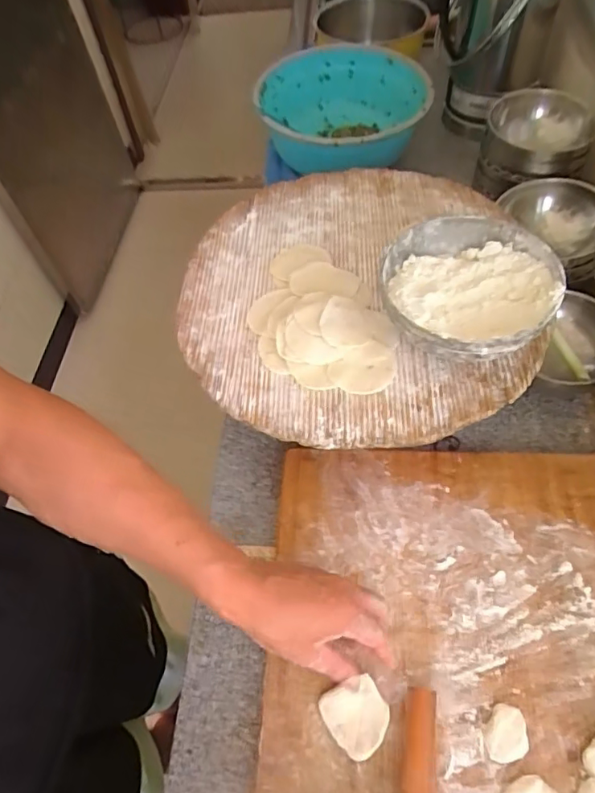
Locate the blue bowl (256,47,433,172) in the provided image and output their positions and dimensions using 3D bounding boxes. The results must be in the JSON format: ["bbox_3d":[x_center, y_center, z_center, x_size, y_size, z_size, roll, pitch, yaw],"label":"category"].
[{"bbox_3d":[0.084,-0.481,0.874,0.272,0.139,0.278,-2,58,3],"label":"blue bowl"}]

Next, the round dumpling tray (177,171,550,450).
[{"bbox_3d":[0.054,-0.126,0.593,0.374,0.024,0.392,-3,58,3],"label":"round dumpling tray"}]

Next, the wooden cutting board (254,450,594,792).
[{"bbox_3d":[0.160,0.320,0.435,0.385,0.039,0.576,1,58,5],"label":"wooden cutting board"}]

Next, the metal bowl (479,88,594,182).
[{"bbox_3d":[0.326,-0.353,0.690,0.129,0.064,0.129,-2,58,3],"label":"metal bowl"}]

